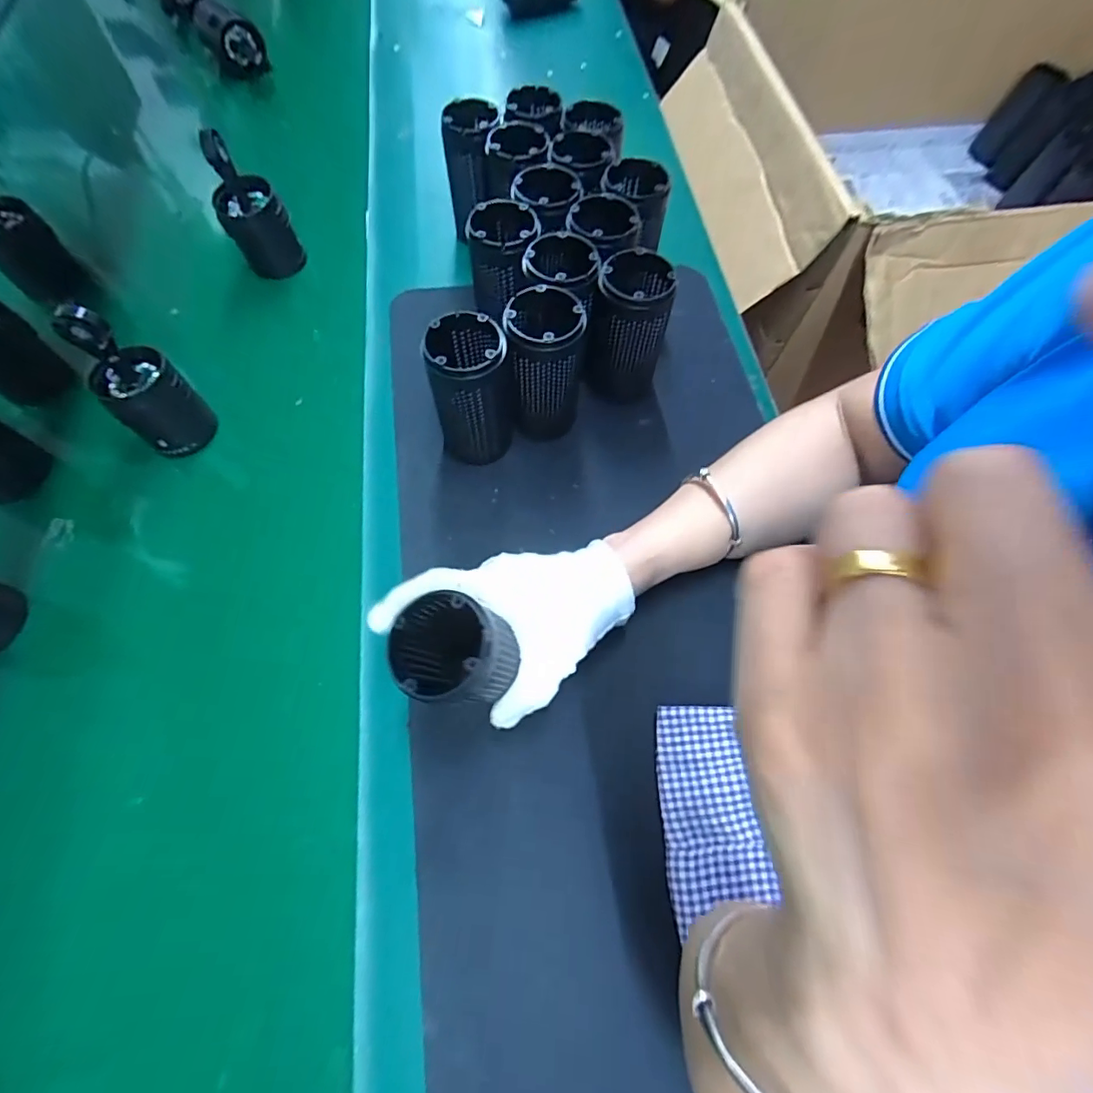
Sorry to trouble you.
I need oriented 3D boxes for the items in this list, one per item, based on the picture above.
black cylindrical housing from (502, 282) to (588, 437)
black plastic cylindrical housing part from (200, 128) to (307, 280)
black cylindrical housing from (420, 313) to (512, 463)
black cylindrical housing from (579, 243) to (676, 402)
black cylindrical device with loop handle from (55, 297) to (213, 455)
[{"bbox_3d":[0.000,-0.127,0.382,0.052,0.105,0.054,0,66,-1],"label":"black cylindrical housing"},{"bbox_3d":[-0.269,-0.304,0.472,0.055,0.111,0.045,-31,70,-14],"label":"black plastic cylindrical housing part"},{"bbox_3d":[-0.053,-0.105,0.372,0.052,0.106,0.063,-3,66,-2],"label":"black cylindrical housing"},{"bbox_3d":[0.061,-0.158,0.394,0.054,0.109,0.058,0,66,-1],"label":"black cylindrical housing"},{"bbox_3d":[-0.302,-0.122,0.383,0.054,0.109,0.052,-41,72,-17],"label":"black cylindrical device with loop handle"}]

